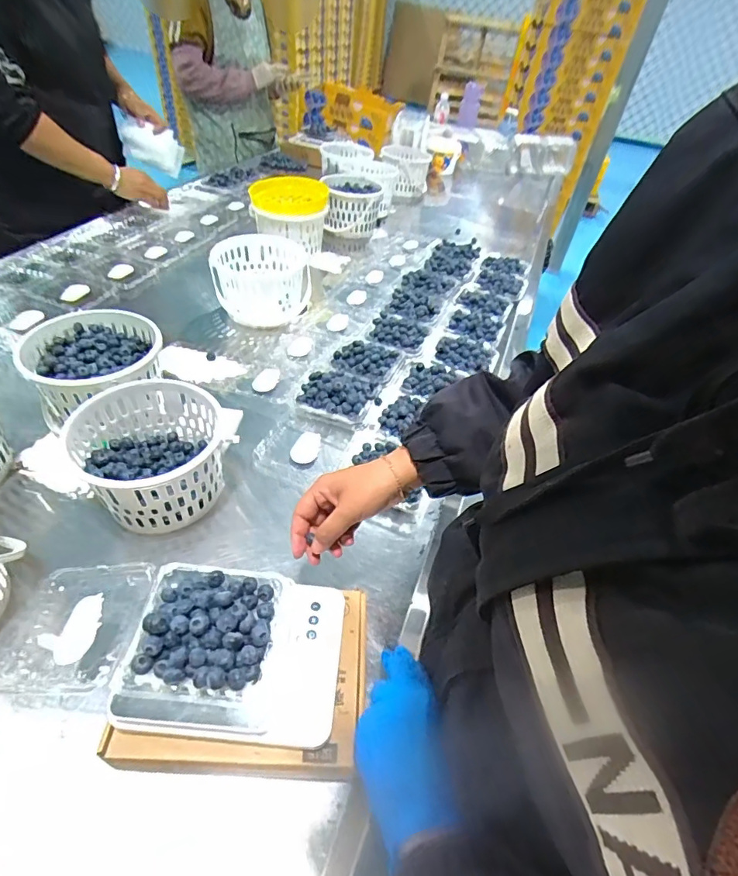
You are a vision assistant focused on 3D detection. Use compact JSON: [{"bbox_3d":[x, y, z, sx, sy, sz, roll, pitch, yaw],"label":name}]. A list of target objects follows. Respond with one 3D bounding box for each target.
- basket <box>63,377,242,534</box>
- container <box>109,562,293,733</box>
[{"bbox_3d":[-0.262,0.024,0.582,0.165,0.118,0.183,-27,54,-30],"label":"basket"},{"bbox_3d":[-0.143,0.176,0.411,0.121,0.057,0.134,5,44,-2],"label":"container"}]

